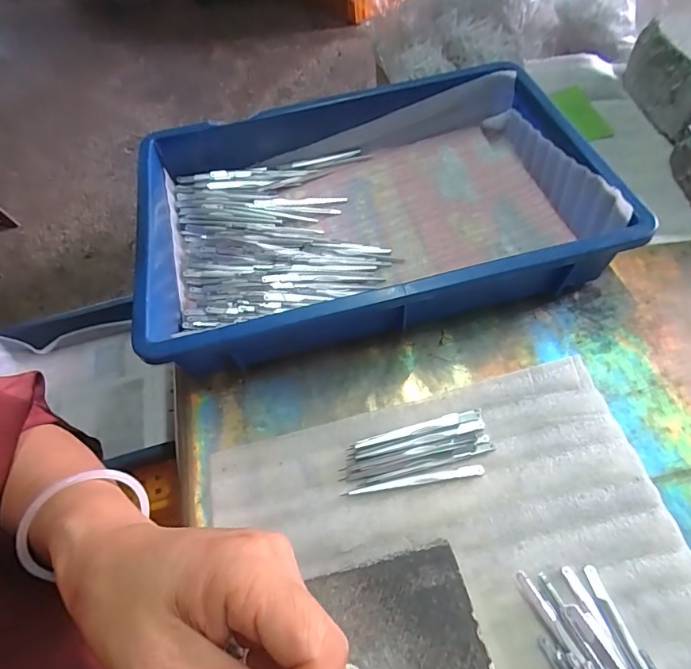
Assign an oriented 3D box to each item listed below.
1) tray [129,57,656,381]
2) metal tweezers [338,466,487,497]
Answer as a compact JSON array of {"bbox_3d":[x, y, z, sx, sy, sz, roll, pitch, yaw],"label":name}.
[{"bbox_3d":[0.014,-0.126,0.443,0.424,0.076,0.276,-13,58,-4],"label":"tray"},{"bbox_3d":[0.052,0.113,0.341,0.108,0.005,0.007,-9,58,-1],"label":"metal tweezers"}]

